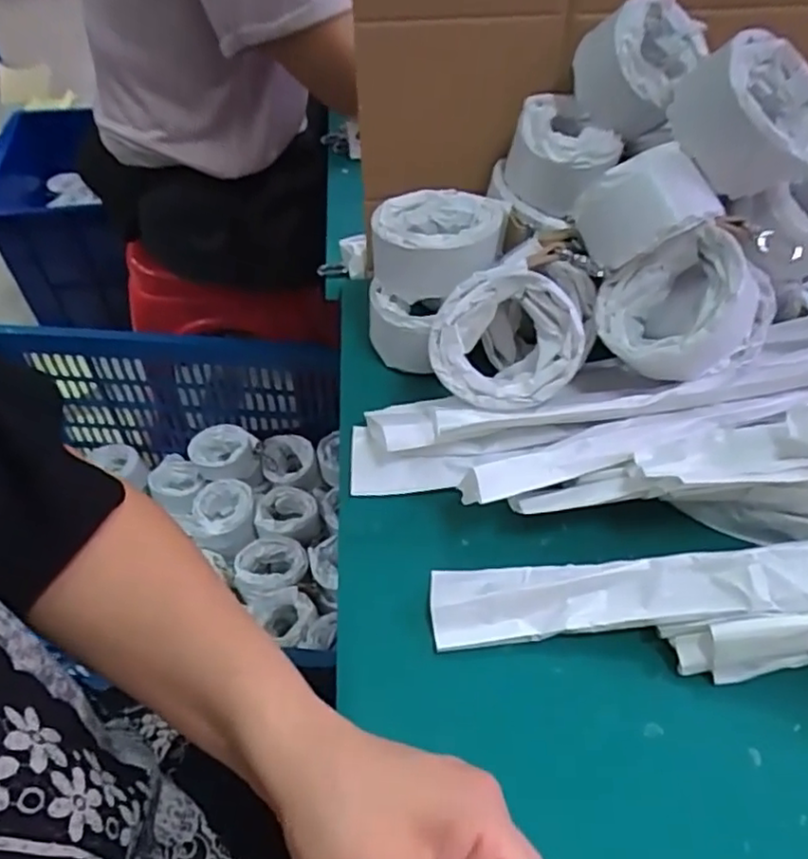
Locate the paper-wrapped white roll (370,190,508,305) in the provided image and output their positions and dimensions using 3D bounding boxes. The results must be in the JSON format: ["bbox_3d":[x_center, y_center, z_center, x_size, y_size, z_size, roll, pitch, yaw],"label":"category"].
[{"bbox_3d":[0.024,-0.140,0.506,0.097,0.049,0.091,1,51,-1],"label":"paper-wrapped white roll"}]

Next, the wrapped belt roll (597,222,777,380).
[{"bbox_3d":[0.191,-0.082,0.458,0.101,0.079,0.086,-21,66,31],"label":"wrapped belt roll"}]

